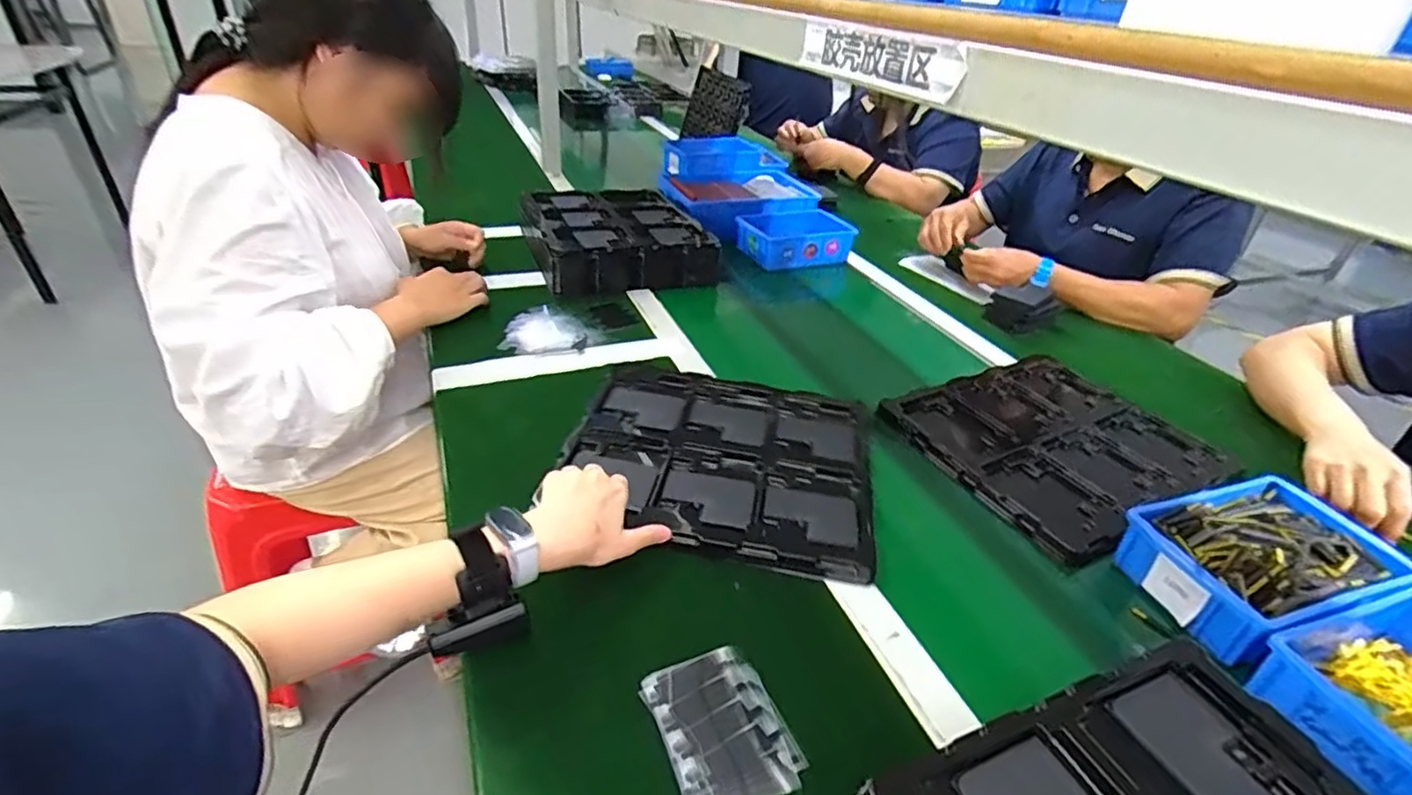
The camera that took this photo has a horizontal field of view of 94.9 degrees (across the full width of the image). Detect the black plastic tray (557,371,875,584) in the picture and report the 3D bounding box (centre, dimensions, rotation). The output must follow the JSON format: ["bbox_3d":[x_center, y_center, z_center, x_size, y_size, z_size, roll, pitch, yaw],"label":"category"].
[{"bbox_3d":[0.019,0.061,0.700,0.311,0.019,0.284,8,34,5],"label":"black plastic tray"}]

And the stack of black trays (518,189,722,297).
[{"bbox_3d":[-0.159,-0.285,1.157,0.288,0.077,0.309,-12,37,-23],"label":"stack of black trays"}]

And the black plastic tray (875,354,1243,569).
[{"bbox_3d":[0.423,0.051,0.784,0.332,0.024,0.284,-15,39,-26],"label":"black plastic tray"}]

